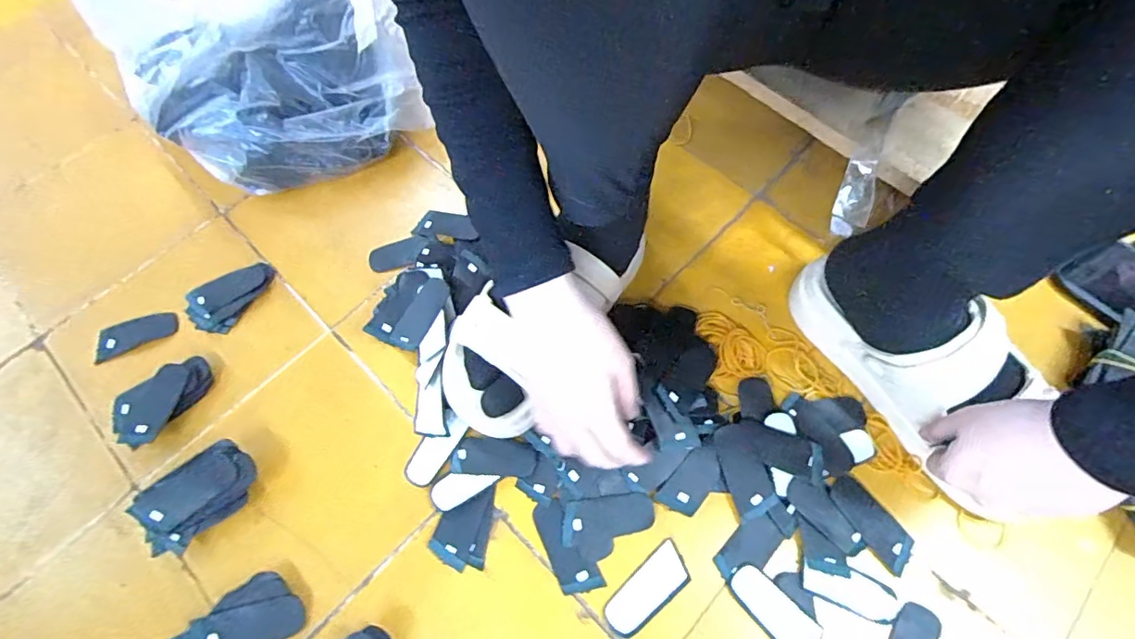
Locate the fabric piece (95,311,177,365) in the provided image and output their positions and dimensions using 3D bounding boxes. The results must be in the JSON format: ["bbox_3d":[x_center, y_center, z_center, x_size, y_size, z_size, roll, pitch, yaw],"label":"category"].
[{"bbox_3d":[-0.418,0.013,0.513,0.072,0.005,0.033,-26,76,-17],"label":"fabric piece"}]

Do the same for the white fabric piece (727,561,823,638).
[{"bbox_3d":[0.154,0.218,0.395,0.031,0.004,0.073,-44,67,-13],"label":"white fabric piece"}]

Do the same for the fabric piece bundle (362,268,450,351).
[{"bbox_3d":[-0.150,-0.013,0.499,0.064,0.029,0.078,27,68,14],"label":"fabric piece bundle"}]

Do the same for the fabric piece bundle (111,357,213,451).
[{"bbox_3d":[-0.361,0.071,0.473,0.047,0.018,0.087,37,71,18],"label":"fabric piece bundle"}]

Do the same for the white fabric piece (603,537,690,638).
[{"bbox_3d":[0.061,0.206,0.402,0.074,0.004,0.032,-39,69,-15],"label":"white fabric piece"}]

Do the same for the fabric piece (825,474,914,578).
[{"bbox_3d":[0.241,0.161,0.422,0.032,0.004,0.075,-37,69,-14],"label":"fabric piece"}]

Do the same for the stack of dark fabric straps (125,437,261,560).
[{"bbox_3d":[-0.298,0.143,0.427,0.091,0.038,0.049,-40,70,-16],"label":"stack of dark fabric straps"}]

